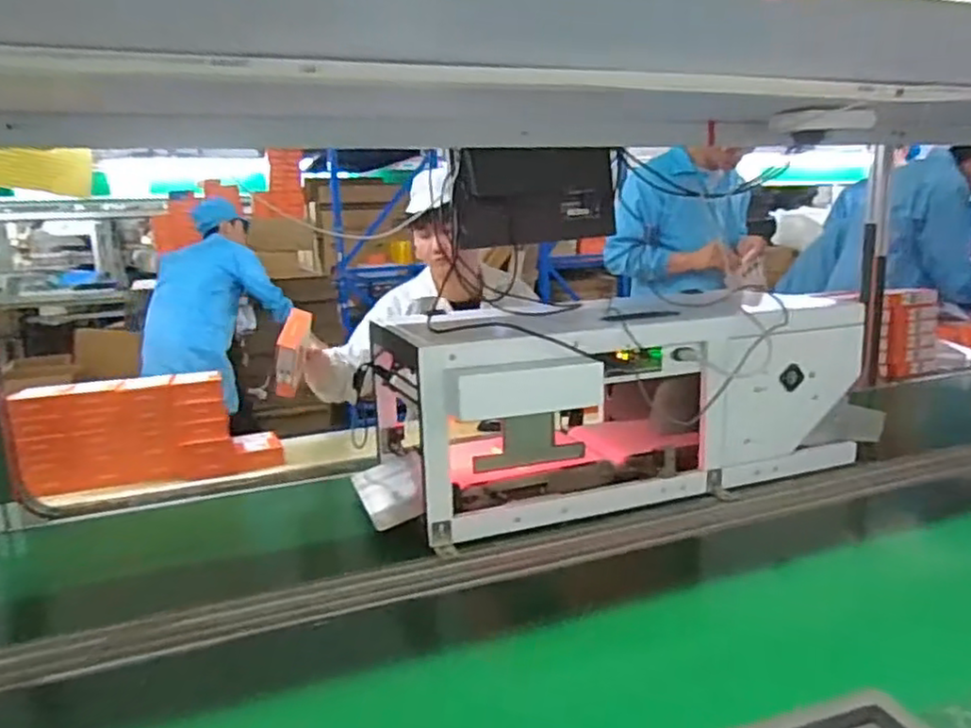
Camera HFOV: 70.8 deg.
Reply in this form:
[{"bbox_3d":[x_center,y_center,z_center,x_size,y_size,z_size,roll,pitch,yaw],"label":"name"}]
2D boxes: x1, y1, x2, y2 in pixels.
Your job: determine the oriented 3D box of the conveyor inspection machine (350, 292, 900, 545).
[{"bbox_3d":[0.226,0.064,1.265,0.876,0.313,0.442,-6,12,-20],"label":"conveyor inspection machine"}]

